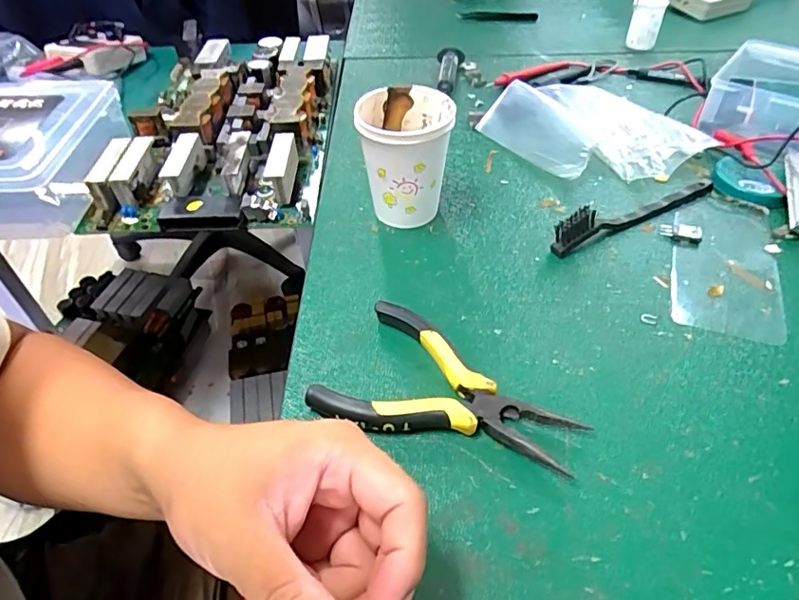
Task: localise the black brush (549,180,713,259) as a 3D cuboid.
[{"bbox_3d":[0.189,-0.075,0.422,0.163,0.031,0.017,-22,49,-18],"label":"black brush"}]

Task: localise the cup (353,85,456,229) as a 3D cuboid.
[{"bbox_3d":[0.006,-0.108,0.421,0.067,0.092,0.067,-1,46,1],"label":"cup"}]

